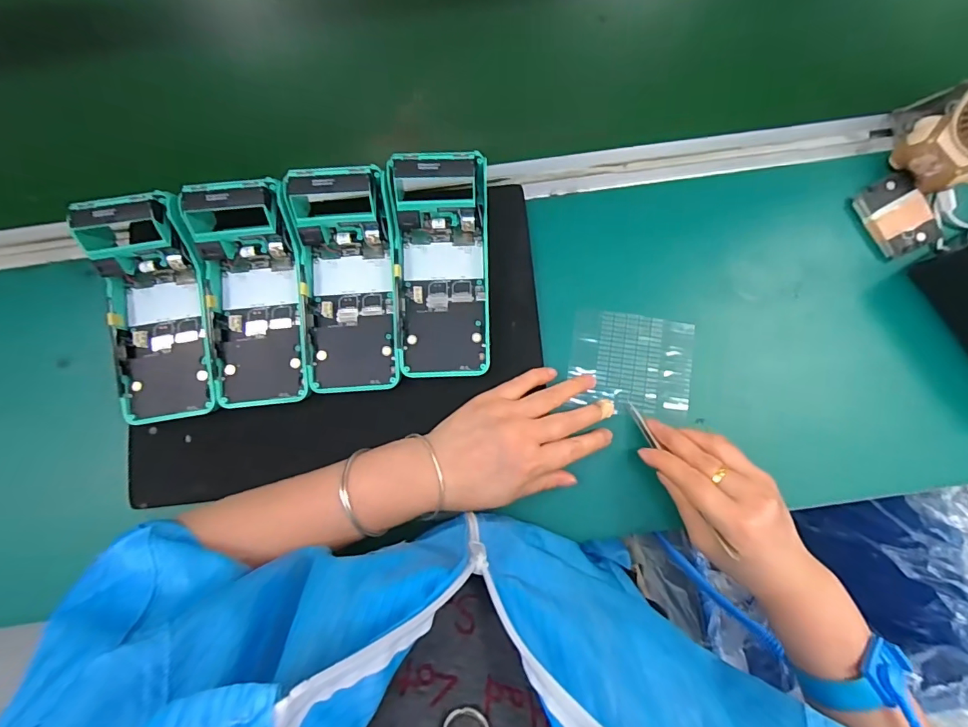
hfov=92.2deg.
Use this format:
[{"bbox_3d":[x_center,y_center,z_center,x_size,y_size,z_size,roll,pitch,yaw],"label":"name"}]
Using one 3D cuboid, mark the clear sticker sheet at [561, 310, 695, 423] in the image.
[{"bbox_3d":[0.128,0.000,0.408,0.104,0.010,0.087,7,80,0],"label":"clear sticker sheet"}]

